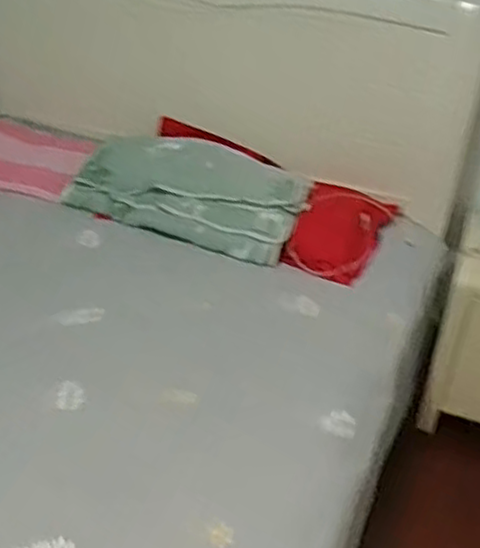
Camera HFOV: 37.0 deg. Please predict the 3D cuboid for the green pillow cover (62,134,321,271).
[{"bbox_3d":[-0.135,-0.225,1.933,0.630,0.156,0.337,14,32,15],"label":"green pillow cover"}]

